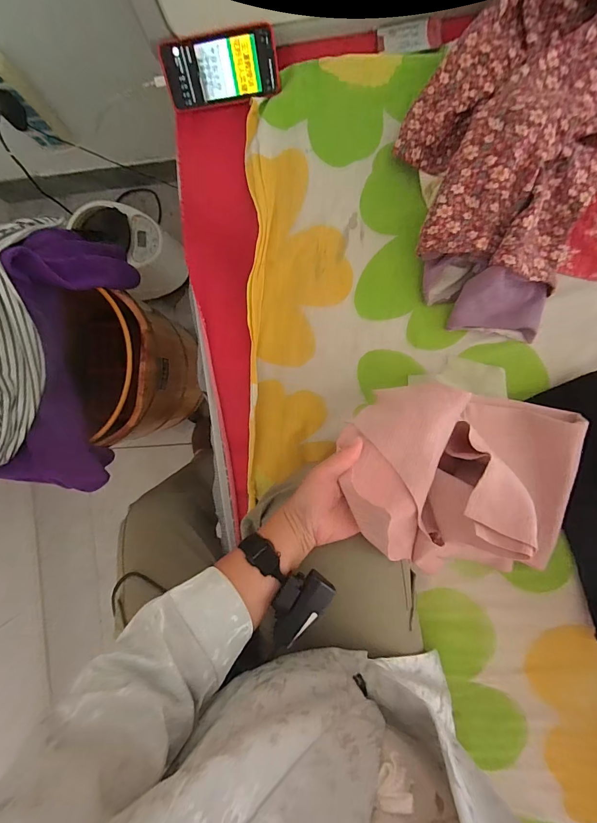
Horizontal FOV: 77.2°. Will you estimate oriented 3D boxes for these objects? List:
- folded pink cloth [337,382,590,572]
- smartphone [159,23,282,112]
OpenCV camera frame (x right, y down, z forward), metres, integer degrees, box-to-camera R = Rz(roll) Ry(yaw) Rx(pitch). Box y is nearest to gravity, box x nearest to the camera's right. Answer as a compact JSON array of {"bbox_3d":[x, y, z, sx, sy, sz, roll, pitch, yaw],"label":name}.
[{"bbox_3d":[0.193,0.088,0.424,0.282,0.154,0.213,8,93,5],"label":"folded pink cloth"},{"bbox_3d":[-0.104,-0.464,0.508,0.151,0.008,0.070,-7,134,4],"label":"smartphone"}]

